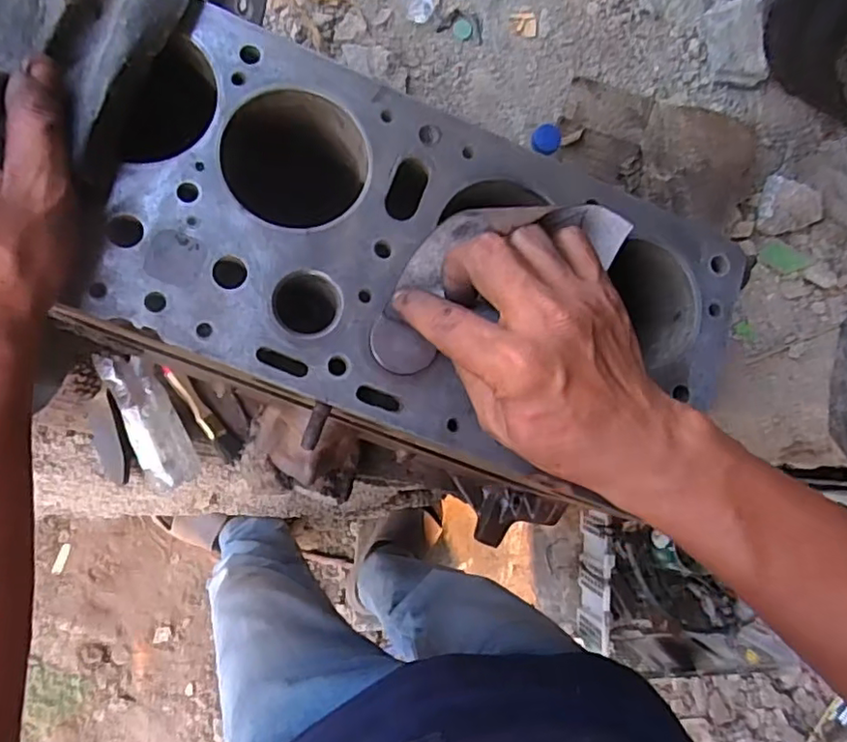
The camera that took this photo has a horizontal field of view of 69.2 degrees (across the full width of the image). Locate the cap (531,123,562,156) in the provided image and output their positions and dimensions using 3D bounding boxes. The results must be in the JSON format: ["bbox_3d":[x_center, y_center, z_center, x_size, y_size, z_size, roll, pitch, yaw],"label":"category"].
[{"bbox_3d":[0.135,-0.252,0.668,0.032,0.015,0.027,-7,89,-10],"label":"cap"}]

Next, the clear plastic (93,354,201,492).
[{"bbox_3d":[-0.346,0.064,0.785,0.062,0.066,0.179,-21,91,-10],"label":"clear plastic"}]

